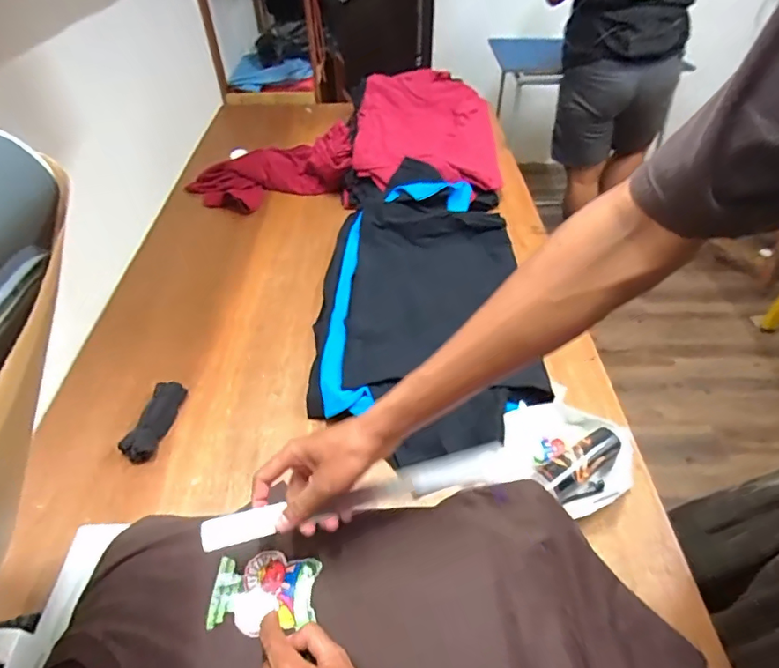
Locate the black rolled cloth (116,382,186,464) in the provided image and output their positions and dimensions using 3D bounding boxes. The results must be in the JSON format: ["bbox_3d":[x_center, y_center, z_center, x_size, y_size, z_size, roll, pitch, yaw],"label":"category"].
[{"bbox_3d":[-0.350,0.127,0.747,0.049,0.036,0.132,4,45,8],"label":"black rolled cloth"}]

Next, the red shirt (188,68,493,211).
[{"bbox_3d":[-0.094,-0.510,1.381,0.798,0.182,0.580,-5,44,-1],"label":"red shirt"}]

